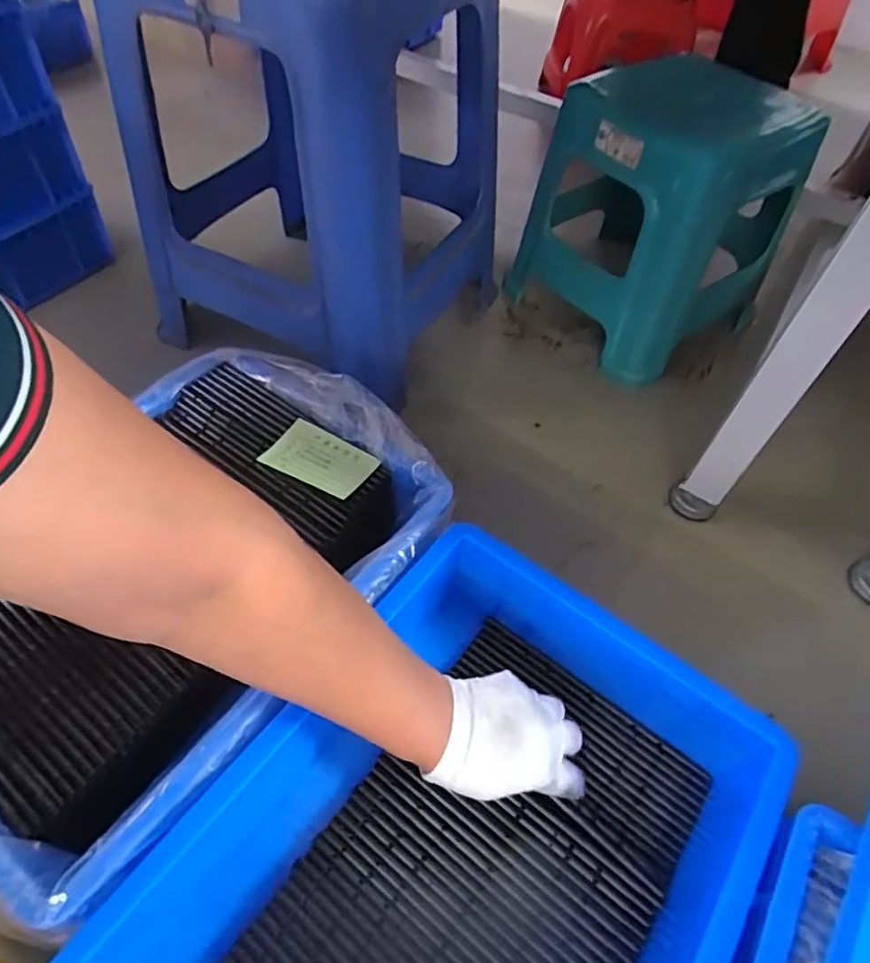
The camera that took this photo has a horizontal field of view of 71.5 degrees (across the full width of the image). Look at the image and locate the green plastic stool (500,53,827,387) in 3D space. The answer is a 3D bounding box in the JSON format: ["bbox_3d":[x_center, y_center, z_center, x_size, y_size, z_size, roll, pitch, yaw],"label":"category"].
[{"bbox_3d":[0.270,-0.316,0.749,0.212,0.283,0.253,-21,57,-18],"label":"green plastic stool"}]

